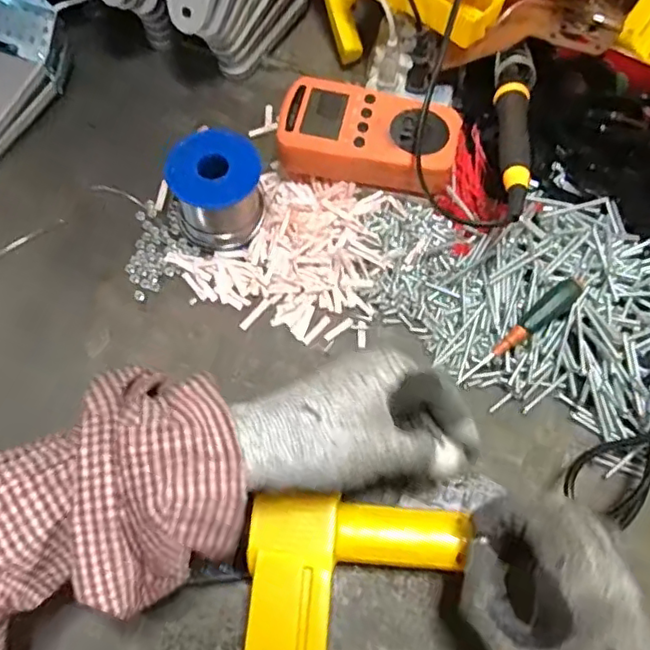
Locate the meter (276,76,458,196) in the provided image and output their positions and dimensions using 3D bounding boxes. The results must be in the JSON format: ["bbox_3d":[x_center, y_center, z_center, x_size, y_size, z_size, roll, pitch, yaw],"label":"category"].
[{"bbox_3d":[0.031,-0.133,0.443,0.130,0.047,0.076,15,67,4],"label":"meter"}]

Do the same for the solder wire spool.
[{"bbox_3d":[-0.079,-0.097,0.435,0.064,0.068,0.063,1,67,-2],"label":"solder wire spool"}]

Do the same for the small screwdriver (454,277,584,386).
[{"bbox_3d":[0.134,0.006,0.410,0.104,0.015,0.016,-41,76,7],"label":"small screwdriver"}]

